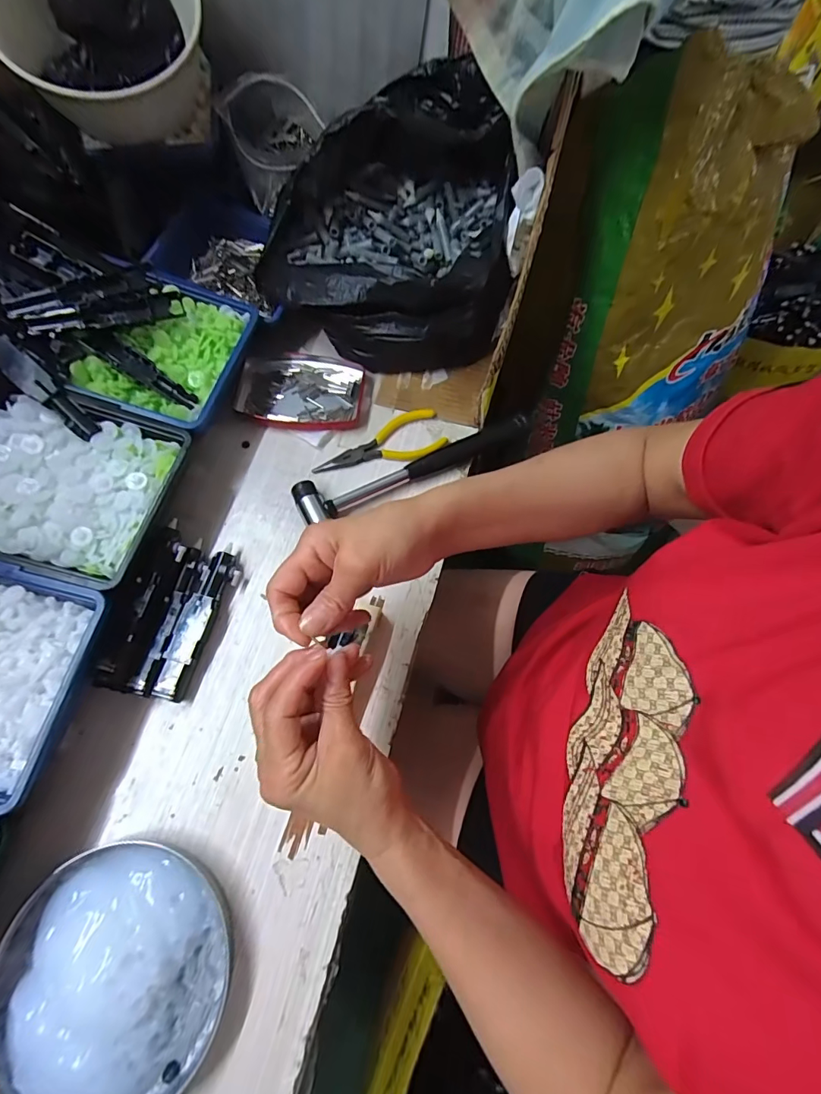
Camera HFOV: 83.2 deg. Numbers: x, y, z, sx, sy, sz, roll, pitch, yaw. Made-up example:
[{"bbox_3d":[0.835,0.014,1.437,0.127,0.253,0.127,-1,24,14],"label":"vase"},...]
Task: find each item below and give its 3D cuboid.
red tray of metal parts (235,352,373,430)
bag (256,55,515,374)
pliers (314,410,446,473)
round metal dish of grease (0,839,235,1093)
[{"bbox_3d":[-0.108,-0.153,0.462,0.133,0.017,0.086,7,69,1],"label":"red tray of metal parts"},{"bbox_3d":[-0.025,-0.319,0.450,0.224,0.133,0.247,-3,69,-3],"label":"bag"},{"bbox_3d":[-0.028,-0.094,0.441,0.126,0.008,0.046,-25,71,-11],"label":"pliers"},{"bbox_3d":[-0.190,0.269,0.286,0.142,0.030,0.140,1,69,-1],"label":"round metal dish of grease"}]

